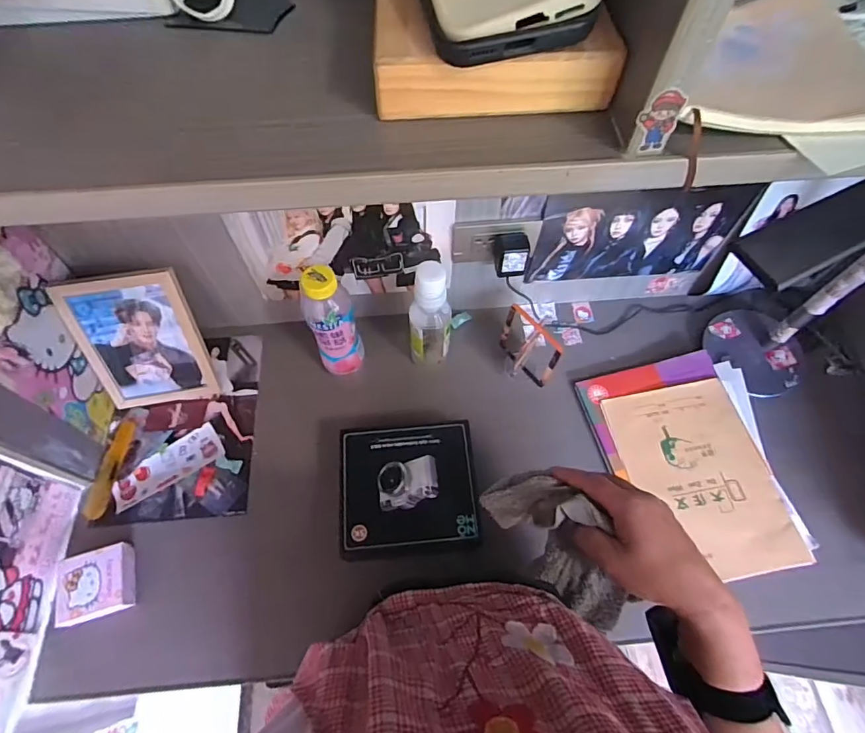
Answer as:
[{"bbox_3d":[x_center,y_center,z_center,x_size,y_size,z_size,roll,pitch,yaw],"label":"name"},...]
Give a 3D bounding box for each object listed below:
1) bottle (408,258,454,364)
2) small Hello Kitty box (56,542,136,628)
[{"bbox_3d":[-0.005,-0.070,0.679,0.056,0.224,0.056,-7,63,-3],"label":"bottle"},{"bbox_3d":[-0.411,0.268,0.596,0.077,0.041,0.078,-16,64,-8],"label":"small Hello Kitty box"}]

